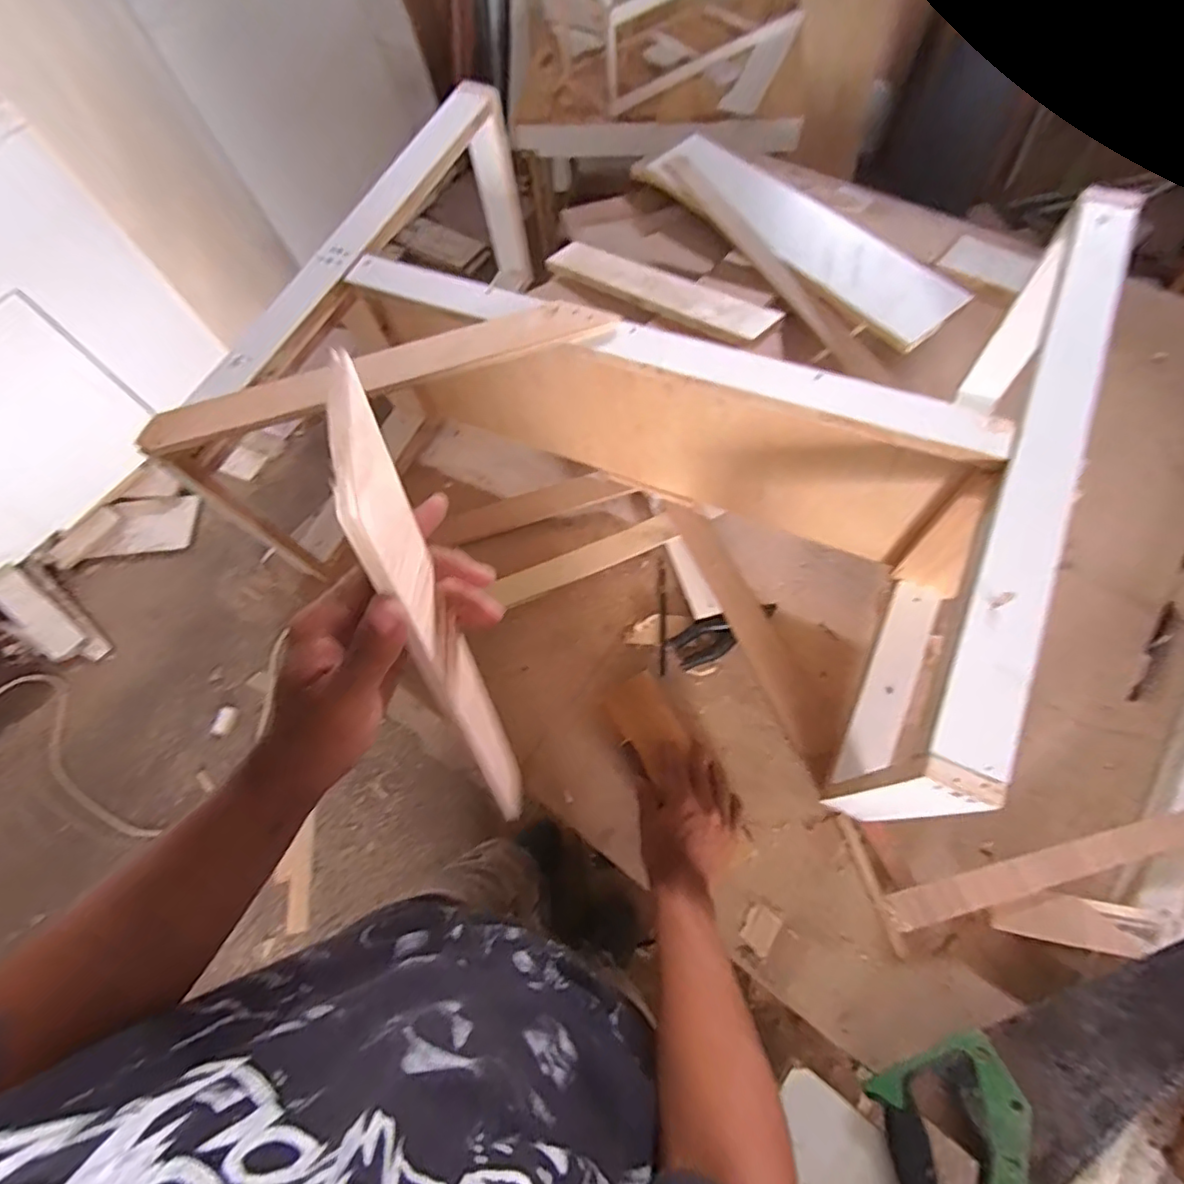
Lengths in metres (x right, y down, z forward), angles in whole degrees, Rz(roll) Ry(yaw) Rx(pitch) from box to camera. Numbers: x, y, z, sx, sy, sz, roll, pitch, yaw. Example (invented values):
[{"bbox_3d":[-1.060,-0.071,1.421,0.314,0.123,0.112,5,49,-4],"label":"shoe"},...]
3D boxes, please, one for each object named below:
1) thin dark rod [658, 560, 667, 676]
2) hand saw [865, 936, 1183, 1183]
[{"bbox_3d":[0.093,0.030,0.784,0.011,0.007,0.164,1,65,4],"label":"thin dark rod"},{"bbox_3d":[0.464,0.425,0.537,0.443,0.056,0.120,-23,66,-7],"label":"hand saw"}]

